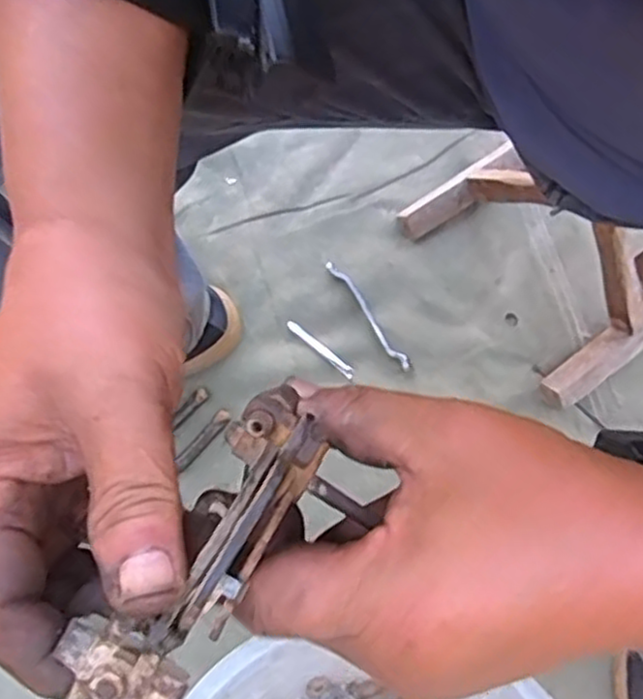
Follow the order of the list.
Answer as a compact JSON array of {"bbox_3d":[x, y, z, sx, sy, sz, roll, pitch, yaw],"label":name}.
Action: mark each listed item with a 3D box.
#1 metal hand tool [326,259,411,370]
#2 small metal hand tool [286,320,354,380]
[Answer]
[{"bbox_3d":[0.047,-0.037,0.759,0.013,0.009,0.139,-32,74,-14],"label":"metal hand tool"},{"bbox_3d":[-0.001,-0.001,0.746,0.083,0.007,0.013,39,72,11],"label":"small metal hand tool"}]

